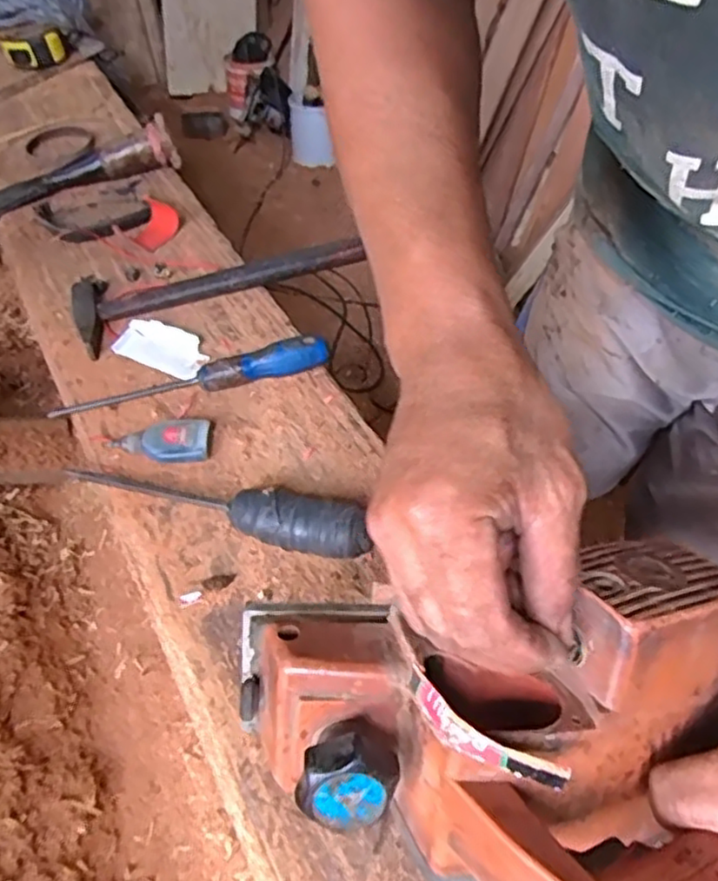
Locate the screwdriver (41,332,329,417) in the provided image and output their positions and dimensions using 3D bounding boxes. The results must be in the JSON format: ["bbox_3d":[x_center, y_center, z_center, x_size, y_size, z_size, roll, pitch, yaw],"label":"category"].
[{"bbox_3d":[-0.136,-0.055,0.548,0.220,0.032,0.022,-8,49,-7],"label":"screwdriver"}]

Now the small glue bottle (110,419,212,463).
[{"bbox_3d":[-0.149,0.002,0.511,0.074,0.018,0.032,-2,49,-2],"label":"small glue bottle"}]

